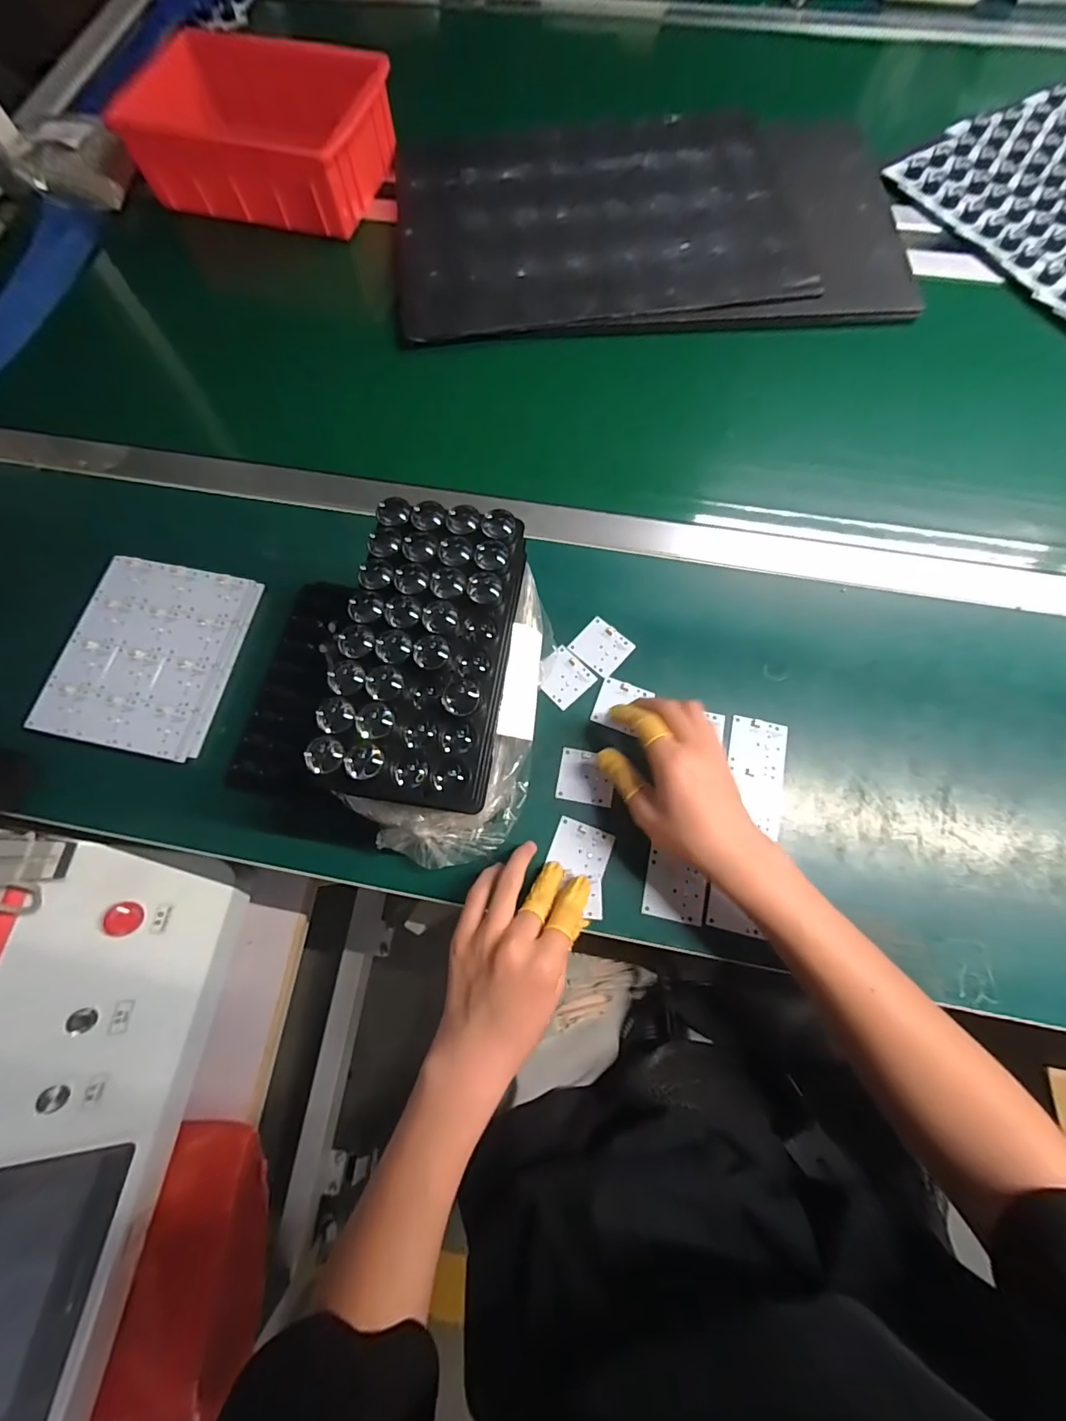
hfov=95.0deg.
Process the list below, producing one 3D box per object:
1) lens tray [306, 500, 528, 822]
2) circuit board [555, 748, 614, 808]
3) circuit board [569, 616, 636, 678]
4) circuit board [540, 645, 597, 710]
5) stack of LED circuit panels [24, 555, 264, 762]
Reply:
[{"bbox_3d":[-0.069,-0.035,0.321,0.102,0.057,0.191,8,73,4],"label":"lens tray"},{"bbox_3d":[0.046,0.057,0.419,0.047,0.004,0.044,10,74,4],"label":"circuit board"},{"bbox_3d":[0.064,-0.059,0.458,0.047,0.005,0.045,42,79,12],"label":"circuit board"},{"bbox_3d":[0.028,-0.031,0.448,0.045,0.004,0.047,-41,77,-10],"label":"circuit board"},{"bbox_3d":[-0.354,-0.054,0.452,0.146,0.011,0.177,12,74,4],"label":"stack of LED circuit panels"}]

